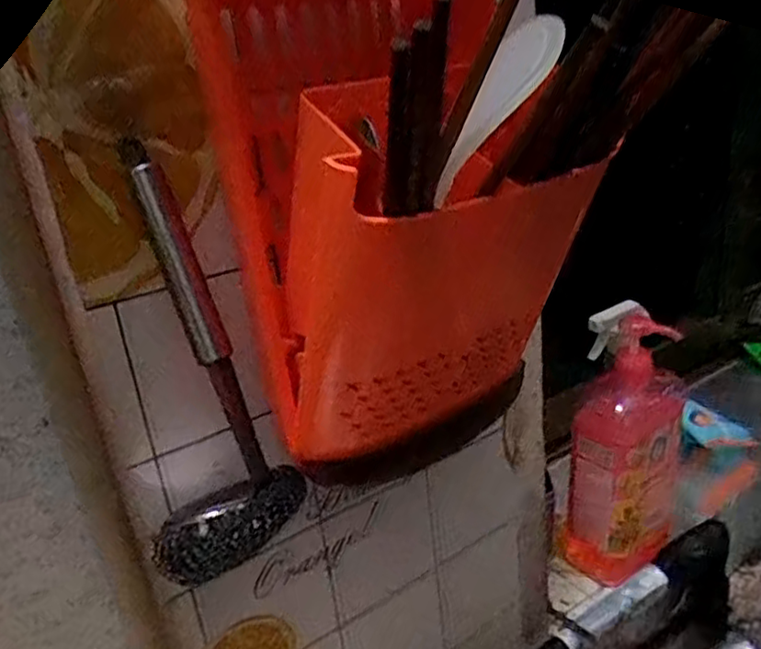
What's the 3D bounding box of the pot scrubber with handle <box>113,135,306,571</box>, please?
[{"bbox_3d":[-0.092,0.019,0.323,0.074,0.200,0.054,-14,21,-20],"label":"pot scrubber with handle"}]

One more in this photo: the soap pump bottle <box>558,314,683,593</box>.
[{"bbox_3d":[0.251,0.130,0.695,0.124,0.294,0.093,-21,24,-34],"label":"soap pump bottle"}]

